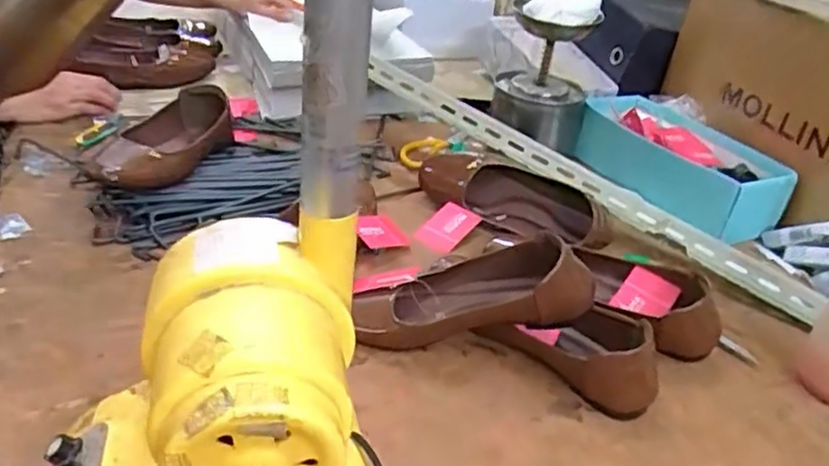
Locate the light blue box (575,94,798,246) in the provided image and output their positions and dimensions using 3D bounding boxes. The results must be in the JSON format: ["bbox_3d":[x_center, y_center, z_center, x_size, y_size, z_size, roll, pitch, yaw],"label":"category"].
[{"bbox_3d":[0.372,-0.103,0.948,0.165,0.083,0.300,-19,41,-35],"label":"light blue box"}]

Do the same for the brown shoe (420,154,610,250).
[{"bbox_3d":[0.117,-0.041,0.835,0.257,0.072,0.058,26,37,27],"label":"brown shoe"}]

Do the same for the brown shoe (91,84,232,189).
[{"bbox_3d":[-0.305,-0.113,0.823,0.086,0.062,0.226,18,34,16],"label":"brown shoe"}]

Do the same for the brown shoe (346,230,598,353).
[{"bbox_3d":[0.053,0.057,0.629,0.217,0.055,0.087,-13,28,17],"label":"brown shoe"}]

